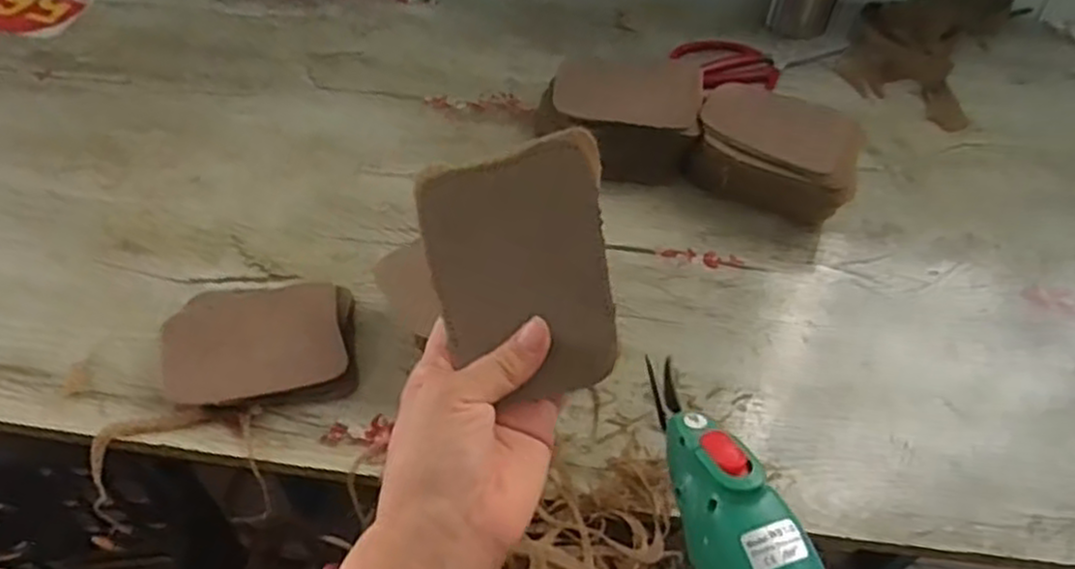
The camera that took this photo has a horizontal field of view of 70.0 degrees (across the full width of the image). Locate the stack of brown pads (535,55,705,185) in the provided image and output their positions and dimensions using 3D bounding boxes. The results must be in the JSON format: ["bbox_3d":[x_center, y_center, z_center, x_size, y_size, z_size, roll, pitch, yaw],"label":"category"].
[{"bbox_3d":[0.069,-0.142,0.663,0.137,0.058,0.103,5,52,0],"label":"stack of brown pads"}]

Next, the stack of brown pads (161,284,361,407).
[{"bbox_3d":[-0.186,0.038,0.521,0.118,0.028,0.092,-8,53,-10],"label":"stack of brown pads"}]

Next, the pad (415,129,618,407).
[{"bbox_3d":[-0.007,-0.007,0.363,0.089,0.019,0.117,-15,86,11],"label":"pad"}]

